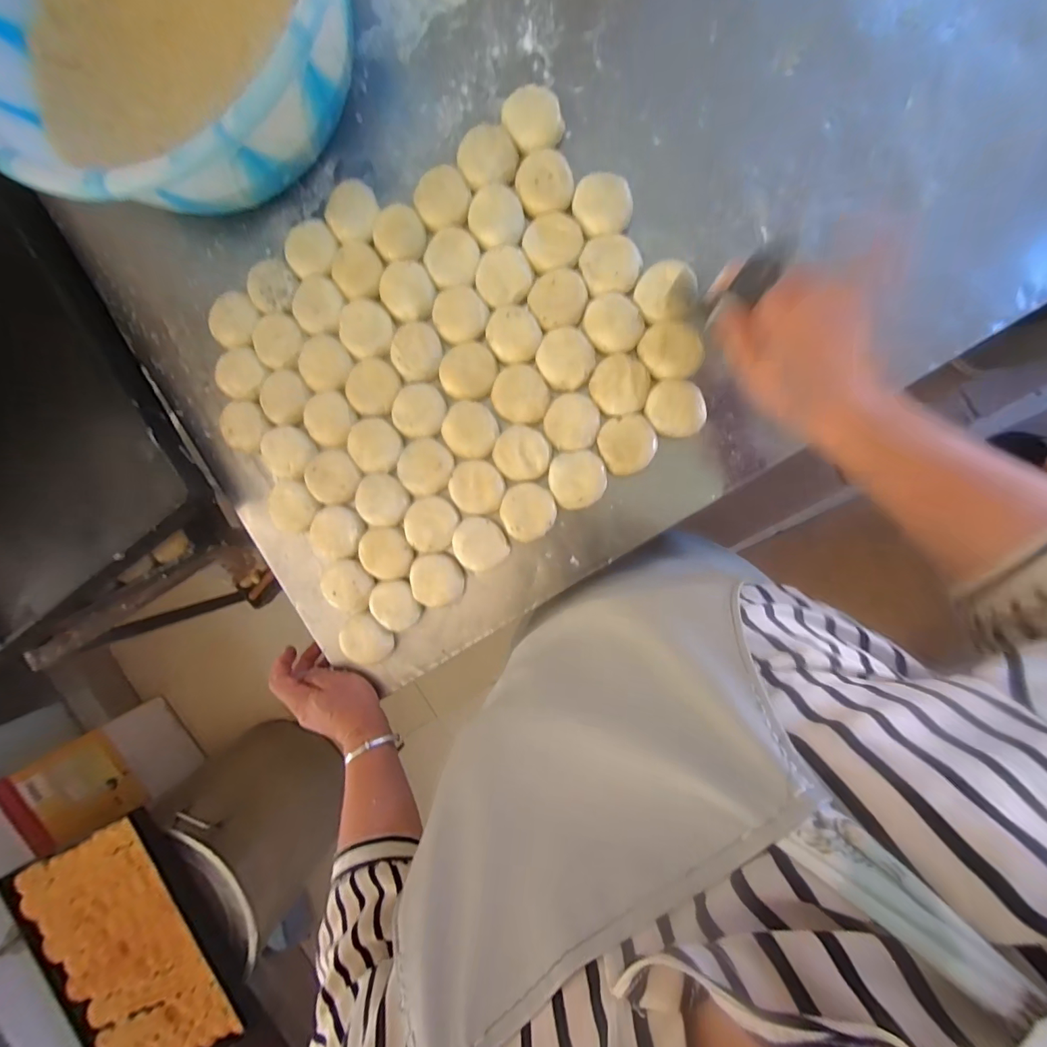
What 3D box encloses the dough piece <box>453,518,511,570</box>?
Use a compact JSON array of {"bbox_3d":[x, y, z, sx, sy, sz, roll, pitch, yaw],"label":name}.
[{"bbox_3d":[-0.048,0.021,0.482,0.051,0.022,0.058,-39,88,7],"label":"dough piece"}]

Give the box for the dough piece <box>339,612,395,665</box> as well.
[{"bbox_3d":[-0.180,0.134,0.517,0.057,0.030,0.055,0,93,7],"label":"dough piece"}]

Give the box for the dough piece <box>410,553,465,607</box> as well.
[{"bbox_3d":[-0.096,0.062,0.494,0.056,0.026,0.055,2,93,7],"label":"dough piece"}]

